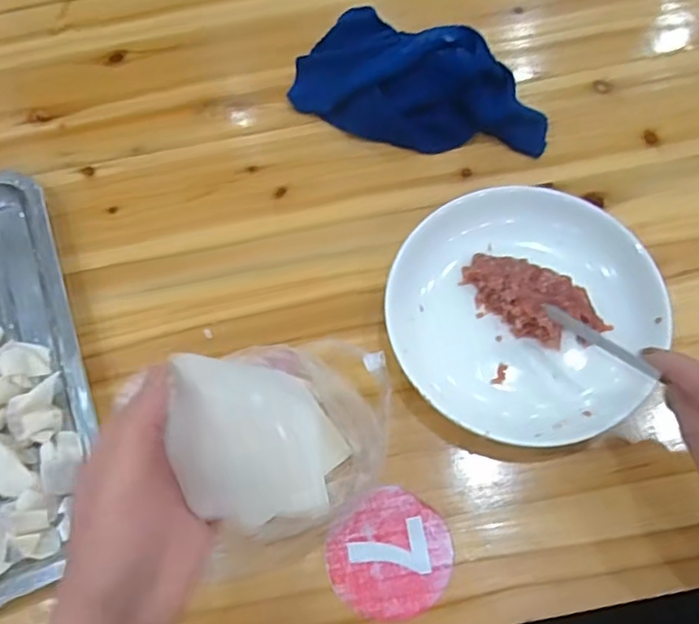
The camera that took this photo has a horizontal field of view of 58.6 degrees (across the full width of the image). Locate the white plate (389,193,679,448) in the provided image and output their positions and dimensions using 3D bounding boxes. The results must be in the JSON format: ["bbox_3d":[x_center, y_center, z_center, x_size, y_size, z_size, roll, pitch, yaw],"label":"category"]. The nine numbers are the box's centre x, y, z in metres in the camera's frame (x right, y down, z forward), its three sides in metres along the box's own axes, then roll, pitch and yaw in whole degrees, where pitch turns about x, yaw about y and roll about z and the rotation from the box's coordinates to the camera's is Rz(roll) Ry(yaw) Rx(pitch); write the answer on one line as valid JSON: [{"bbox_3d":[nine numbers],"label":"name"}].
[{"bbox_3d":[0.114,0.003,0.412,0.168,0.040,0.164,-1,67,2],"label":"white plate"}]

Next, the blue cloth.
[{"bbox_3d":[0.054,-0.175,0.488,0.197,0.050,0.104,33,72,15],"label":"blue cloth"}]

